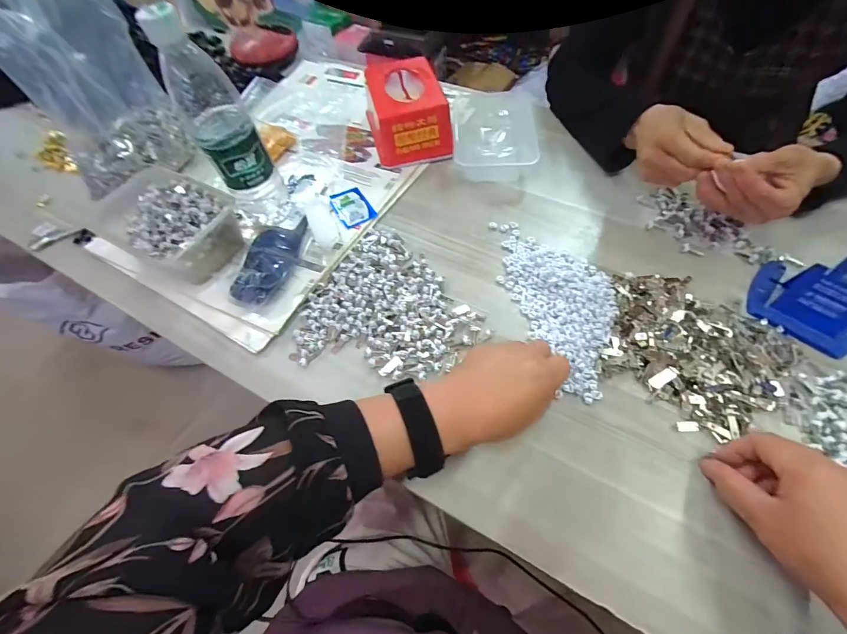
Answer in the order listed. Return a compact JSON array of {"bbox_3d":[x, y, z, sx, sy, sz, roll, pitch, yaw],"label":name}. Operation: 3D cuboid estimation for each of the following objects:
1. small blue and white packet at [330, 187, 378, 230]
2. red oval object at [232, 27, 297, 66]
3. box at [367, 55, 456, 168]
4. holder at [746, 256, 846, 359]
[{"bbox_3d":[-0.095,-0.146,0.488,0.045,0.005,0.064,-29,63,-13],"label":"small blue and white packet"},{"bbox_3d":[-0.292,-0.498,0.679,0.122,0.043,0.061,-22,61,-9],"label":"red oval object"},{"bbox_3d":[-0.023,-0.290,0.527,0.112,0.079,0.120,-9,60,-2],"label":"box"},{"bbox_3d":[0.392,-0.031,0.344,0.084,0.086,0.106,-30,63,-13],"label":"holder"}]

